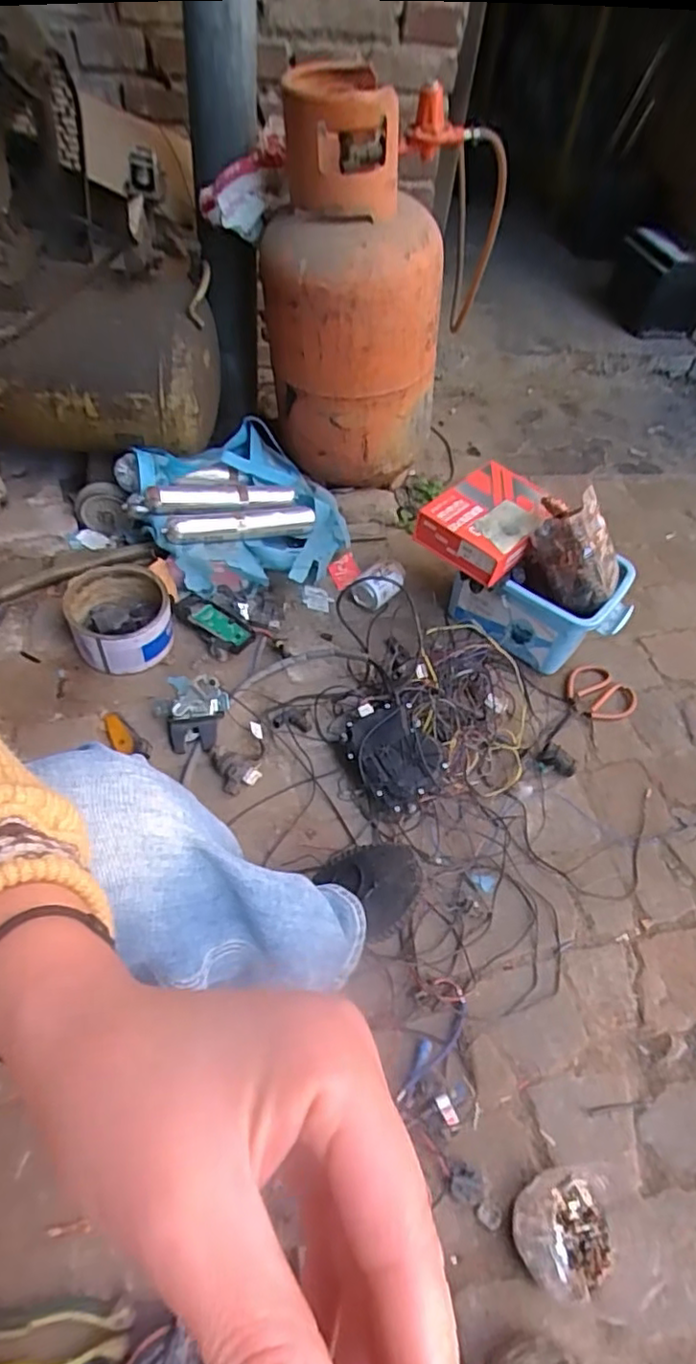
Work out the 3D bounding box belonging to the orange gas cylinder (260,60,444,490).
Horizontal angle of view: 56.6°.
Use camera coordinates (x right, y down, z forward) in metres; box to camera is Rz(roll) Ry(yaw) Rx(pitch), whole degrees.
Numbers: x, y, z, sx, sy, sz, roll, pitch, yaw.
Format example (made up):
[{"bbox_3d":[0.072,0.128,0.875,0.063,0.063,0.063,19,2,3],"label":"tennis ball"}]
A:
[{"bbox_3d":[0.018,-0.676,1.167,0.317,0.581,0.315,3,52,-3],"label":"orange gas cylinder"}]

